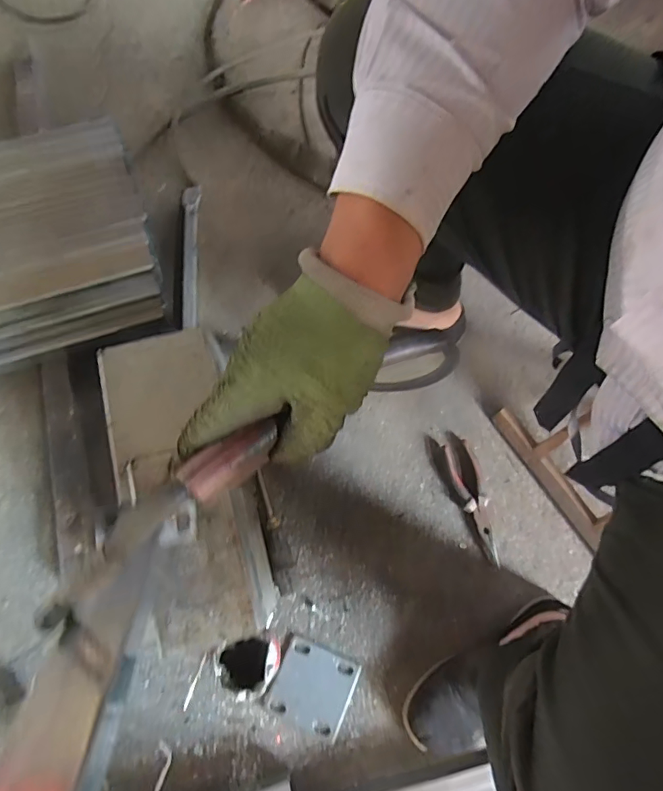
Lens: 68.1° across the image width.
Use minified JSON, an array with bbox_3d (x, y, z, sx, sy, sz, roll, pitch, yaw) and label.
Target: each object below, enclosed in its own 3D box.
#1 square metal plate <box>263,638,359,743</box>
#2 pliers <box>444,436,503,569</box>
[{"bbox_3d":[-0.027,0.406,0.682,0.105,0.006,0.101,23,74,5],"label":"square metal plate"},{"bbox_3d":[0.223,0.162,0.757,0.048,0.023,0.188,-12,74,-5],"label":"pliers"}]

